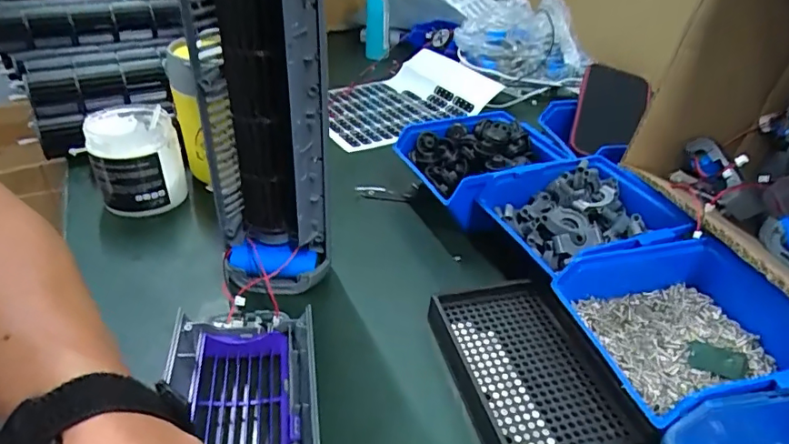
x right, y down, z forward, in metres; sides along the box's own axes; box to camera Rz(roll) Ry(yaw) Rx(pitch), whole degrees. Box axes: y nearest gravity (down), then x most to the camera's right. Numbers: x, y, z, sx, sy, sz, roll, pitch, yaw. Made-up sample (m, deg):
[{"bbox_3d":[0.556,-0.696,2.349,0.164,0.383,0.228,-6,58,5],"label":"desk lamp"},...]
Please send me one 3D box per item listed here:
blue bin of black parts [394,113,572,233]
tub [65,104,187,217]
[{"bbox_3d":[0.081,-0.055,0.497,0.136,0.065,0.119,-13,39,-22],"label":"blue bin of black parts"},{"bbox_3d":[-0.236,-0.052,0.475,0.070,0.088,0.073,5,35,3],"label":"tub"}]

